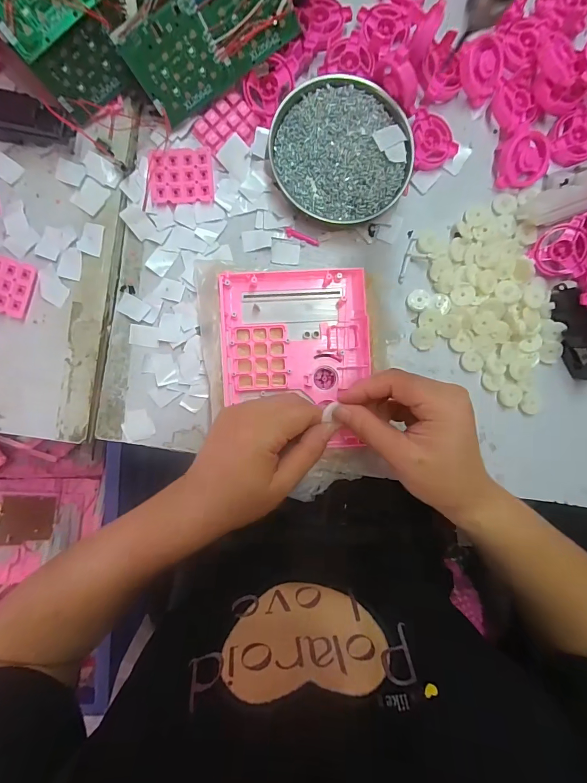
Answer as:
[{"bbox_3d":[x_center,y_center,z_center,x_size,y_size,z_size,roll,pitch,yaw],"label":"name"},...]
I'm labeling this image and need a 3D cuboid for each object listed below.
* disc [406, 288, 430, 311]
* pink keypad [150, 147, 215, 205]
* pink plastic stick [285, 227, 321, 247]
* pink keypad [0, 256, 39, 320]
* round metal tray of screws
[{"bbox_3d":[0.128,-0.093,0.376,0.022,0.005,0.022,0,92,-2],"label":"disc"},{"bbox_3d":[-0.108,-0.208,0.358,0.059,0.004,0.048,-5,92,-2],"label":"pink keypad"},{"bbox_3d":[0.009,-0.155,0.371,0.036,0.004,0.008,19,91,-3],"label":"pink plastic stick"},{"bbox_3d":[-0.264,-0.097,0.342,0.041,0.008,0.050,17,91,-3],"label":"pink keypad"},{"bbox_3d":[0.047,-0.233,0.360,0.135,0.016,0.125,0,92,-2],"label":"round metal tray of screws"}]

